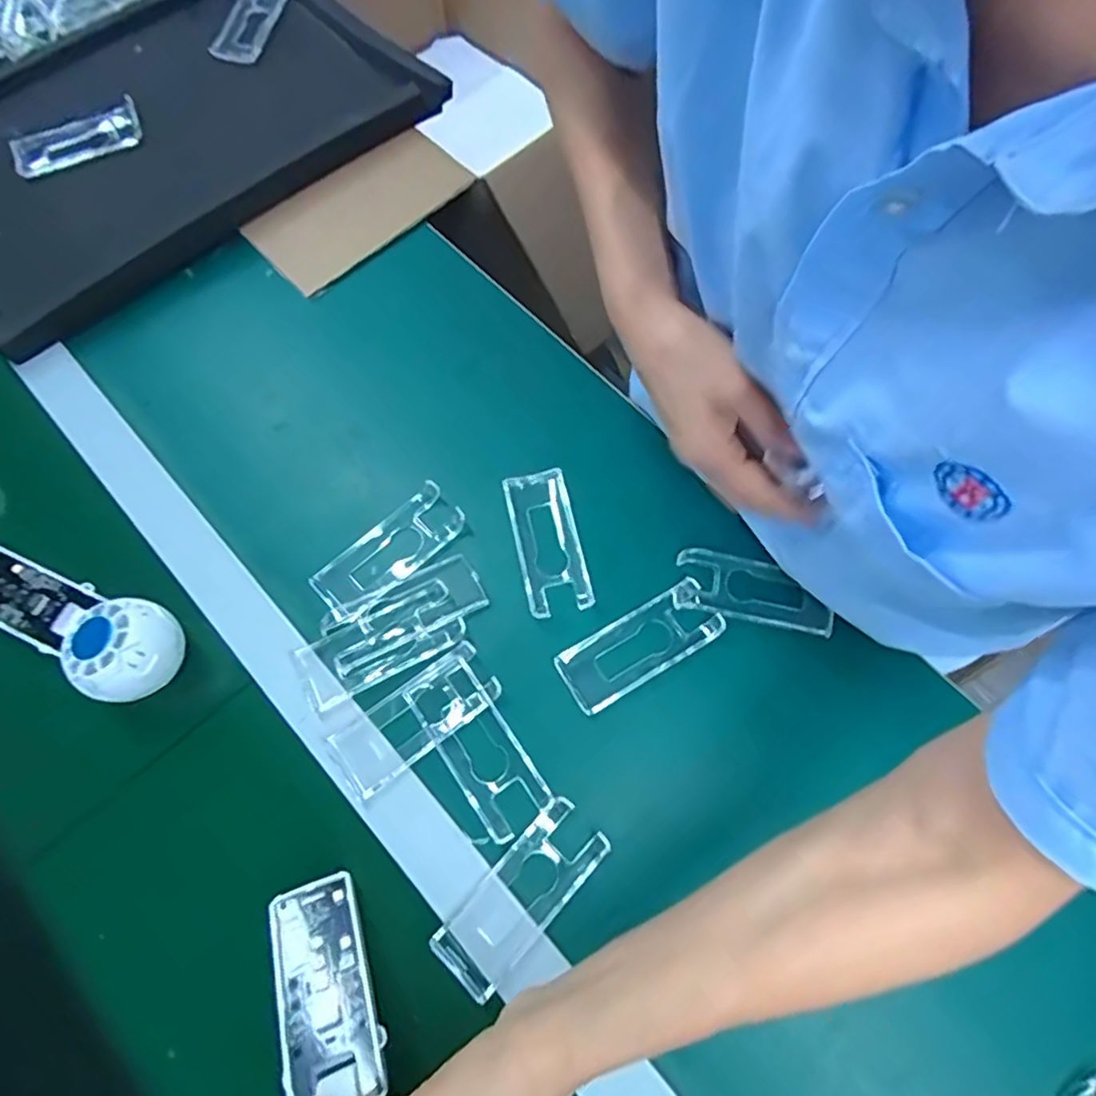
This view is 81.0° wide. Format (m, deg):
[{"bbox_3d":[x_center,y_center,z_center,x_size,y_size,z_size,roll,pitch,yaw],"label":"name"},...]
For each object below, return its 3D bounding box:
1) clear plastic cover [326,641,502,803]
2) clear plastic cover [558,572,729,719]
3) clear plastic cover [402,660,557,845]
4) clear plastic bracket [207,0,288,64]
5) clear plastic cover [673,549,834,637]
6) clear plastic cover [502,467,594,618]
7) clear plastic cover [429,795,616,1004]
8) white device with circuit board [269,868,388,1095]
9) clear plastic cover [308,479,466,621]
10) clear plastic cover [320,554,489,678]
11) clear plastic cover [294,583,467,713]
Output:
[{"bbox_3d":[-0.084,0.108,0.409,0.106,0.005,0.044,-36,73,-12],"label":"clear plastic cover"},{"bbox_3d":[0.060,0.064,0.425,0.109,0.009,0.045,-30,72,-10],"label":"clear plastic cover"},{"bbox_3d":[-0.045,0.123,0.401,0.044,0.009,0.109,-33,73,-11],"label":"clear plastic cover"},{"bbox_3d":[-0.282,-0.500,0.604,0.044,0.016,0.108,15,72,5],"label":"clear plastic bracket"},{"bbox_3d":[0.141,0.029,0.437,0.105,0.013,0.045,9,70,3],"label":"clear plastic cover"},{"bbox_3d":[0.000,-0.006,0.452,0.045,0.016,0.110,-12,70,-4],"label":"clear plastic cover"},{"bbox_3d":[-0.015,0.201,0.373,0.043,0.009,0.108,41,75,14],"label":"clear plastic cover"},{"bbox_3d":[-0.104,0.247,0.311,0.051,0.031,0.172,-24,35,-8],"label":"white device with circuit board"},{"bbox_3d":[-0.111,0.001,0.449,0.109,0.008,0.045,-40,74,-13],"label":"clear plastic cover"},{"bbox_3d":[-0.097,0.042,0.434,0.106,0.006,0.042,-28,72,-10],"label":"clear plastic cover"},{"bbox_3d":[-0.111,0.063,0.426,0.104,0.004,0.046,-28,72,-10],"label":"clear plastic cover"}]

